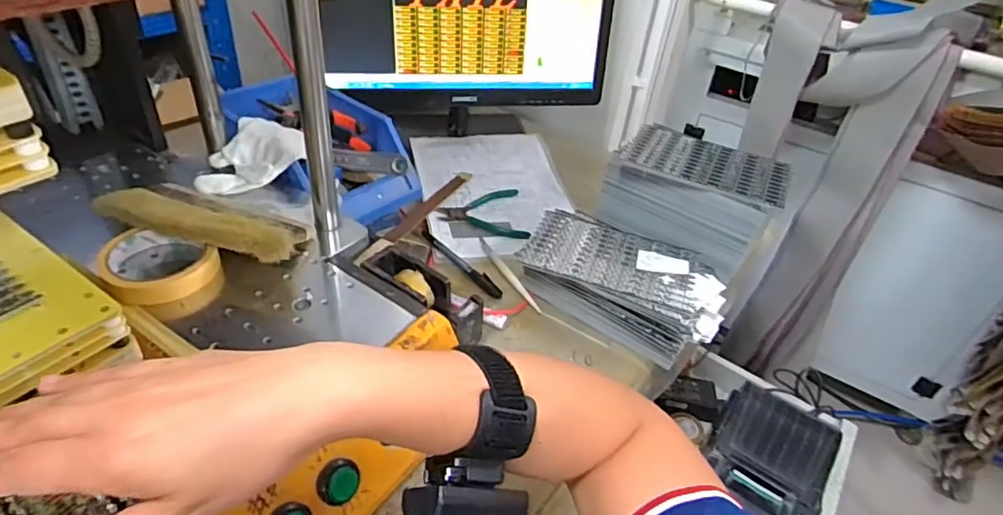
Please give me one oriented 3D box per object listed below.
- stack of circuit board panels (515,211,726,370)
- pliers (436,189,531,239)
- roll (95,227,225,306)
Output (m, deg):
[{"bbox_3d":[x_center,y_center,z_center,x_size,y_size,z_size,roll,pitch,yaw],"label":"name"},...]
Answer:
[{"bbox_3d":[0.139,0.024,0.660,0.231,0.055,0.142,26,42,22],"label":"stack of circuit board panels"},{"bbox_3d":[-0.028,-0.058,0.772,0.118,0.020,0.101,-2,40,-11],"label":"pliers"},{"bbox_3d":[-0.308,0.005,0.511,0.087,0.025,0.099,-28,50,-36],"label":"roll"}]

